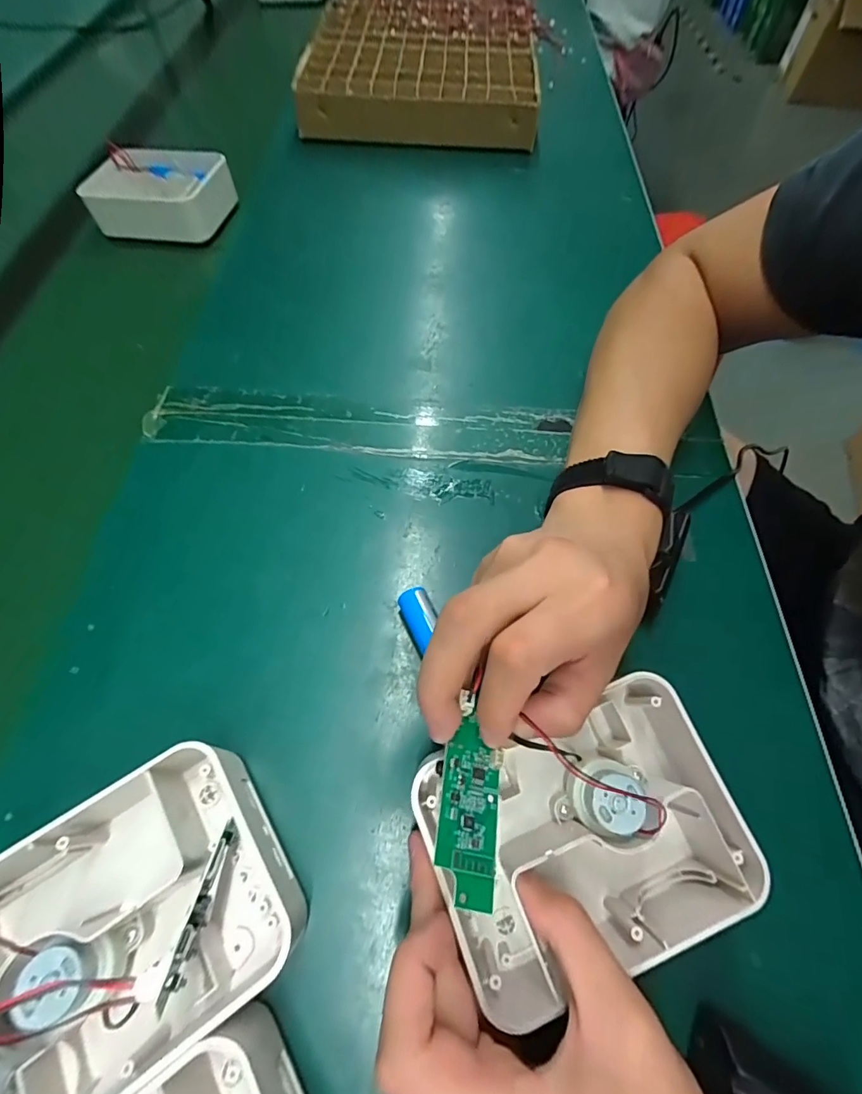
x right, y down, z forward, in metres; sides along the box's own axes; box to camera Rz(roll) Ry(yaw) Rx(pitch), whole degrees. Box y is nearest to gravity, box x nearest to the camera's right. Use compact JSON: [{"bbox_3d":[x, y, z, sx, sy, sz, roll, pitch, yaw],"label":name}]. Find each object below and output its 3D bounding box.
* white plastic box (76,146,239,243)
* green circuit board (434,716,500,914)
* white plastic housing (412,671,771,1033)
[{"bbox_3d":[-0.280,-0.376,0.489,0.123,0.039,0.105,8,62,4],"label":"white plastic box"},{"bbox_3d":[0.014,0.094,0.170,0.022,0.004,0.059,18,52,-9],"label":"green circuit board"},{"bbox_3d":[0.072,0.129,0.215,0.140,0.050,0.098,-18,67,-11],"label":"white plastic housing"}]

